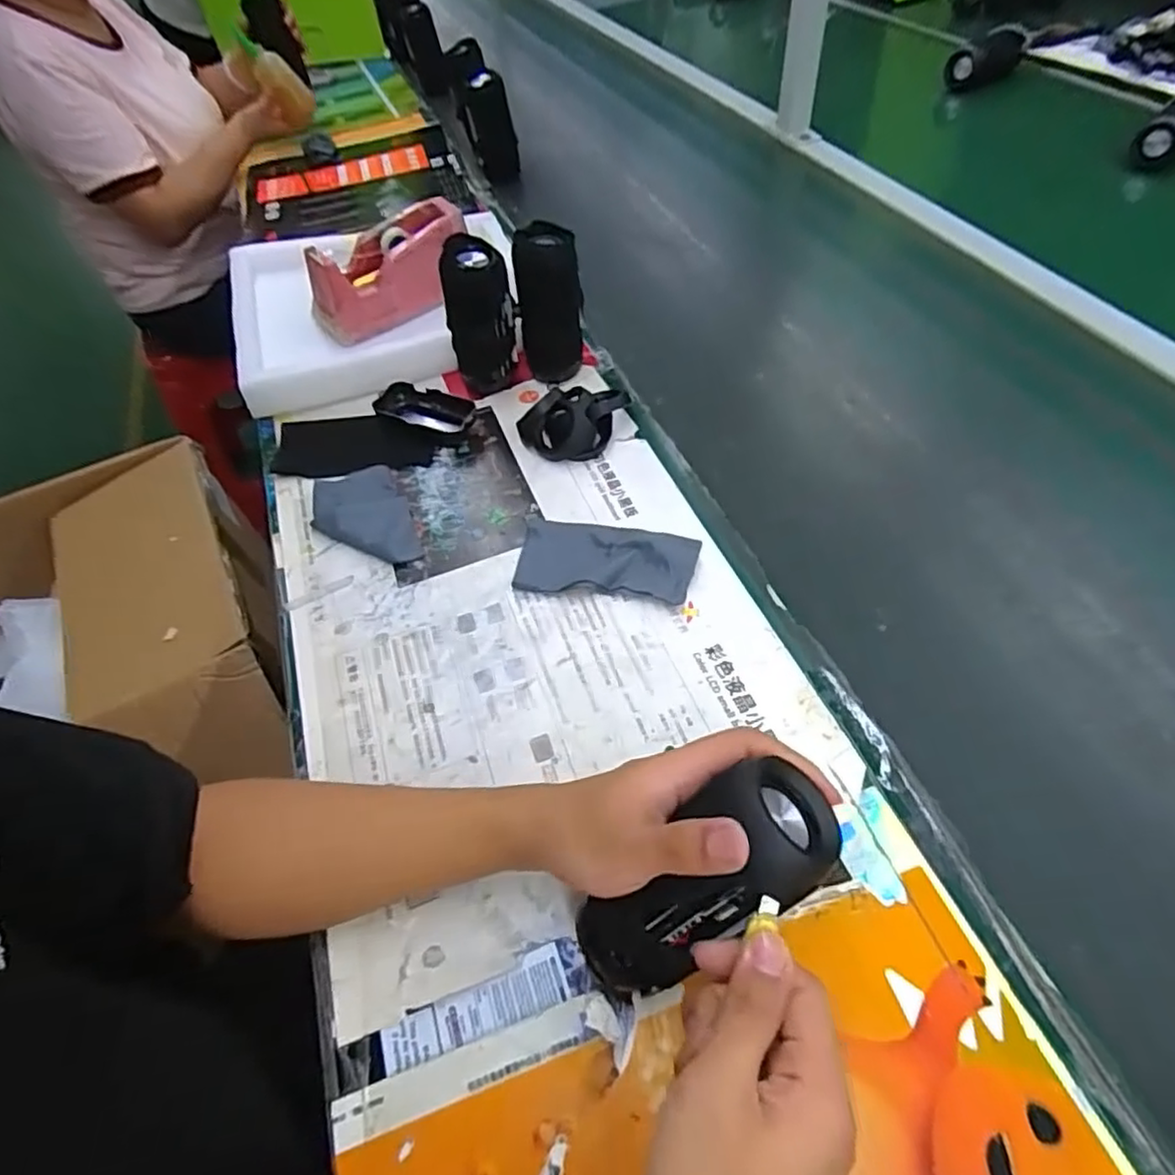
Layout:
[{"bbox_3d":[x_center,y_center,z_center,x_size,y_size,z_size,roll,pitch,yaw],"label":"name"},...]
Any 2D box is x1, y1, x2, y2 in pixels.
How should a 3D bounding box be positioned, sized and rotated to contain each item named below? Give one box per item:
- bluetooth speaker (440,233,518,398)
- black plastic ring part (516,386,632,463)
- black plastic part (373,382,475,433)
[{"bbox_3d":[-0.108,-0.273,0.681,0.067,0.150,0.055,-13,53,-3],"label":"bluetooth speaker"},{"bbox_3d":[-0.012,-0.163,0.653,0.110,0.042,0.065,-9,53,0],"label":"black plastic ring part"},{"bbox_3d":[-0.171,-0.194,0.710,0.111,0.025,0.045,7,54,13],"label":"black plastic part"}]

